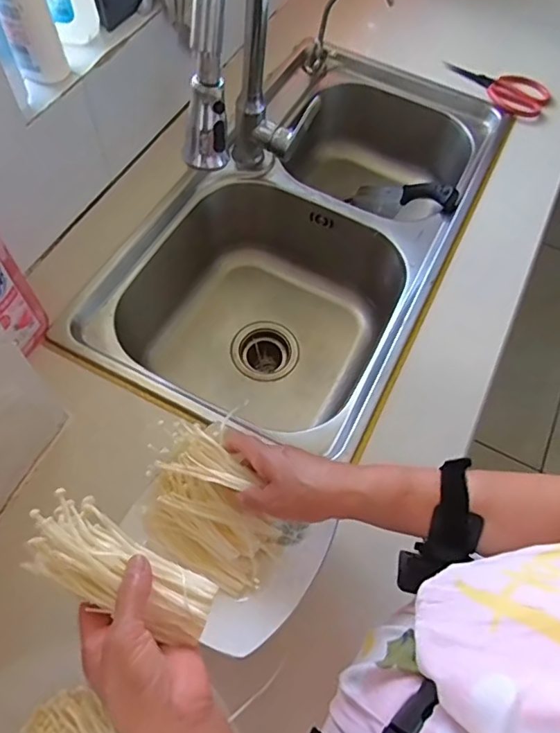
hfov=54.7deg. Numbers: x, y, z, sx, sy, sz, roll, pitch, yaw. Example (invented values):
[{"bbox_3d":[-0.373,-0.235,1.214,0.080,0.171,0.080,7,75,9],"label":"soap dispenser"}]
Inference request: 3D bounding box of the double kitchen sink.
[{"bbox_3d":[0.053,-0.205,0.895,0.411,0.204,0.707,26,63,9],"label":"double kitchen sink"}]

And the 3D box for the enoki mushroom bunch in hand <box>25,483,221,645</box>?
[{"bbox_3d":[-0.119,0.150,0.402,0.145,0.031,0.058,26,63,10],"label":"enoki mushroom bunch in hand"}]

